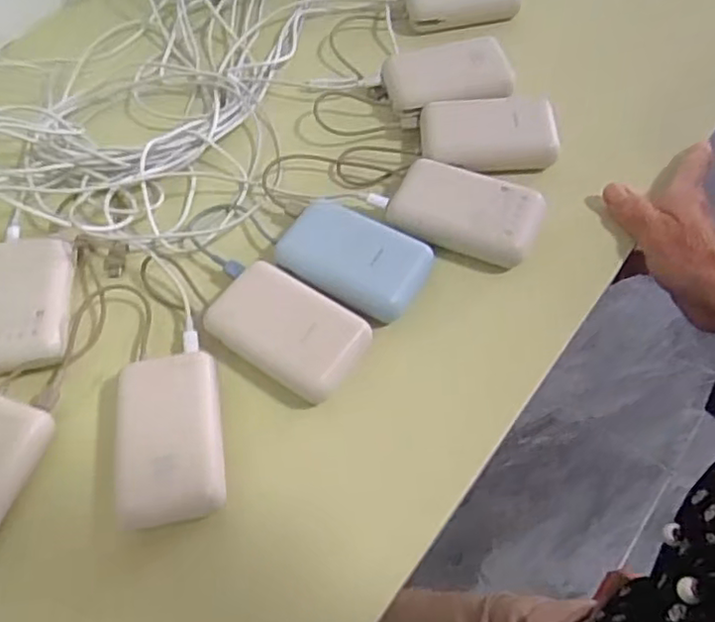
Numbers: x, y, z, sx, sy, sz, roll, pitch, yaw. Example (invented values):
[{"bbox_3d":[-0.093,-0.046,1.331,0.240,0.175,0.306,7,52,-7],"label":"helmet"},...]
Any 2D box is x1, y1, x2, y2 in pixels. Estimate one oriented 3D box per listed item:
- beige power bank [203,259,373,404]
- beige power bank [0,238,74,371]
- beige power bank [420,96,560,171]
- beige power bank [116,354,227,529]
[{"bbox_3d":[-0.045,0.013,0.419,0.103,0.027,0.066,30,64,19],"label":"beige power bank"},{"bbox_3d":[-0.234,-0.005,0.445,0.068,0.022,0.099,-5,59,-1],"label":"beige power bank"},{"bbox_3d":[0.102,-0.139,0.496,0.101,0.025,0.067,-1,59,2],"label":"beige power bank"},{"bbox_3d":[-0.112,0.076,0.383,0.060,0.032,0.101,-9,59,-3],"label":"beige power bank"}]

